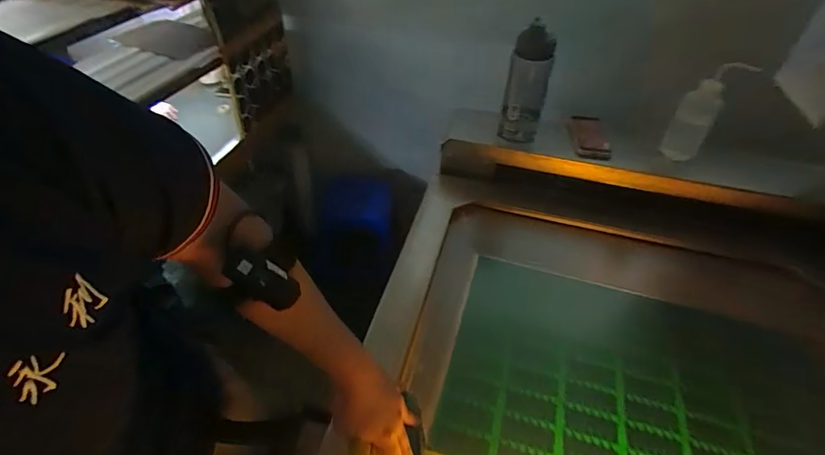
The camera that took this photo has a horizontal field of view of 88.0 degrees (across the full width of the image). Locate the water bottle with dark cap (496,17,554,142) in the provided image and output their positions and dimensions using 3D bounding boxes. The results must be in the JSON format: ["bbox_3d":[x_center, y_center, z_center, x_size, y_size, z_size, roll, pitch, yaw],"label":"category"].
[{"bbox_3d":[0.257,-0.319,0.951,0.086,0.241,0.083,13,45,12],"label":"water bottle with dark cap"}]

